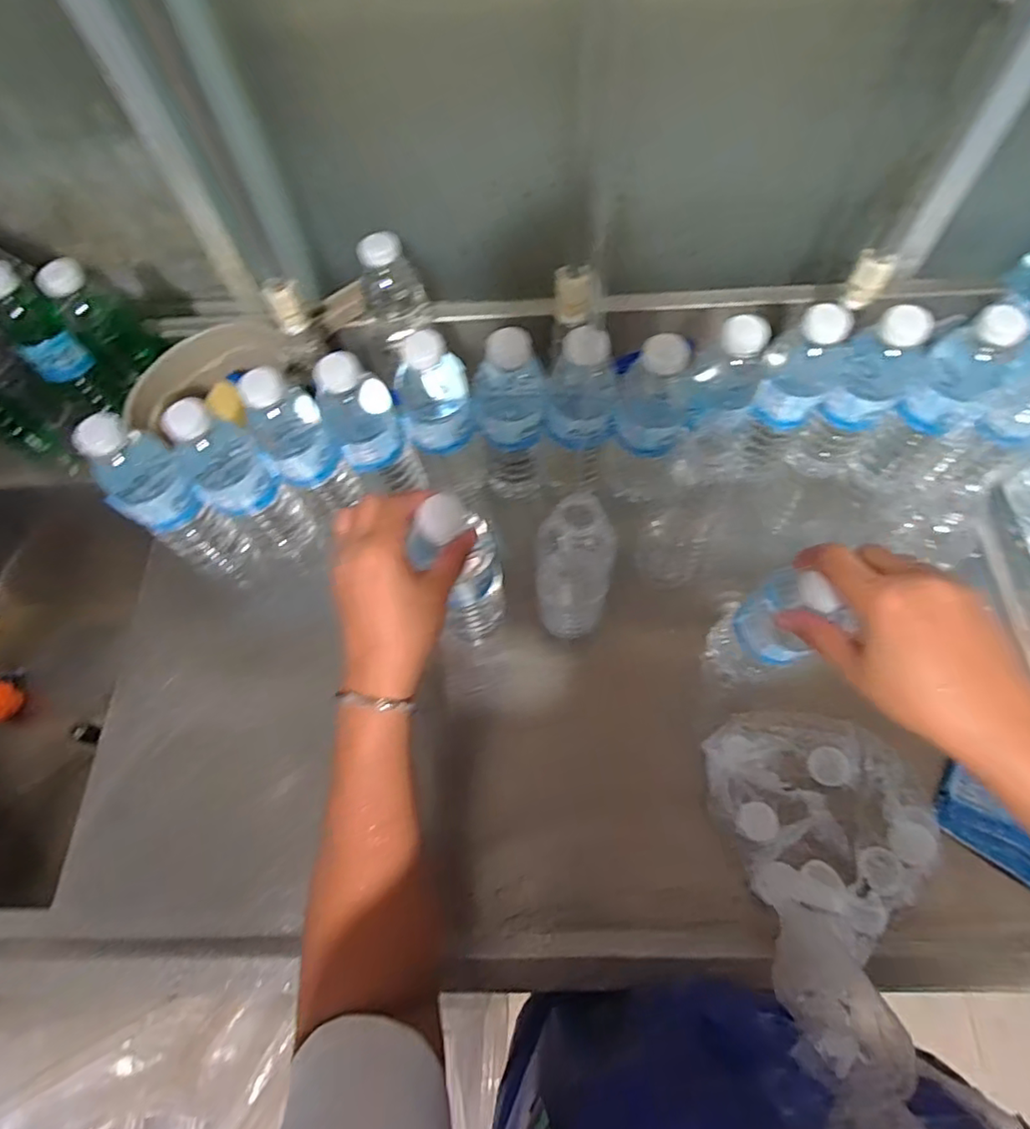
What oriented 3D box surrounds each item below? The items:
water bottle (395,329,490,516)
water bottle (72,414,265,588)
[{"bbox_3d":[-0.065,-0.121,0.547,0.060,0.176,0.054,-15,65,-4],"label":"water bottle"},{"bbox_3d":[-0.312,-0.050,0.557,0.054,0.222,0.062,36,72,18],"label":"water bottle"}]

